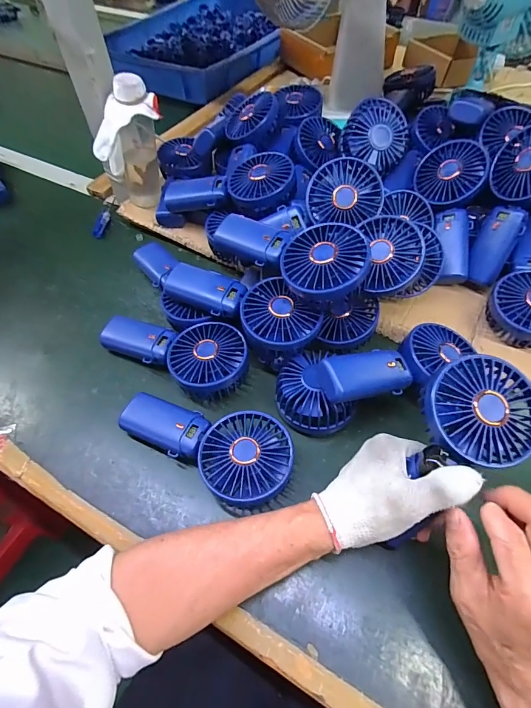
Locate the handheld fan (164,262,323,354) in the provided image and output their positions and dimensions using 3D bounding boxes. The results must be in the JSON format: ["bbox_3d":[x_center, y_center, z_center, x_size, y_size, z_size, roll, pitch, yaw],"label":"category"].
[{"bbox_3d":[-0.024,-0.057,0.437,0.185,0.046,0.084,30,61,20],"label":"handheld fan"}]

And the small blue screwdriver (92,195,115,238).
[{"bbox_3d":[-0.261,-0.227,0.628,0.015,0.018,0.109,-2,55,0],"label":"small blue screwdriver"}]

